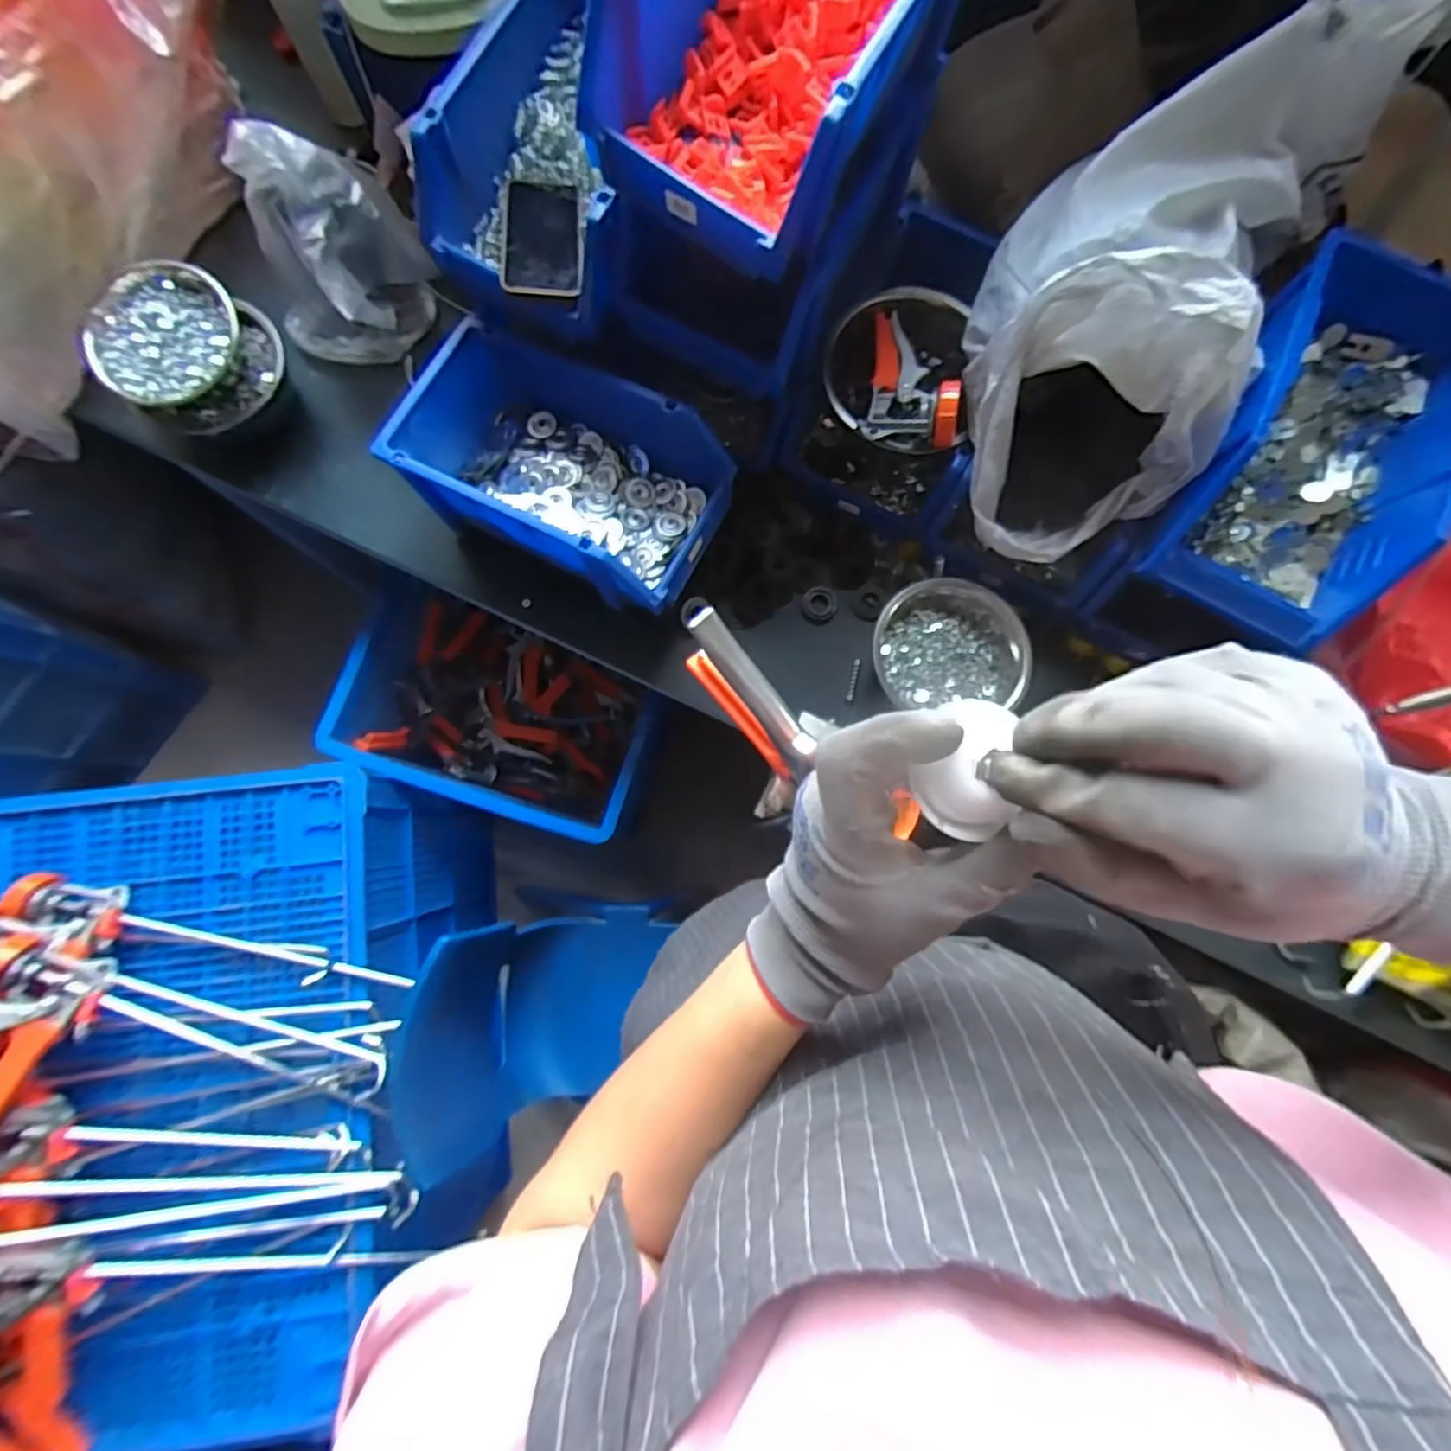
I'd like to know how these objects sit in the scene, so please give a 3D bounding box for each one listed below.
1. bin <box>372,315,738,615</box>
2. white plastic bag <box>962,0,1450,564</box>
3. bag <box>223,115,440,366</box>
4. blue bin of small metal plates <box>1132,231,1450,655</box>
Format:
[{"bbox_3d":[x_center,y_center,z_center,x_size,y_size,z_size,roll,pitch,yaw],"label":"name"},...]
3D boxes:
[{"bbox_3d":[-0.187,-0.293,0.721,0.363,0.127,0.204,27,81,3],"label":"bin"},{"bbox_3d":[0.406,-0.421,0.631,0.276,0.258,0.426,27,81,3],"label":"white plastic bag"},{"bbox_3d":[-0.452,-0.557,0.734,0.133,0.234,0.163,25,81,3],"label":"bag"},{"bbox_3d":[0.605,-0.287,0.636,0.209,0.119,0.374,26,81,3],"label":"blue bin of small metal plates"}]

